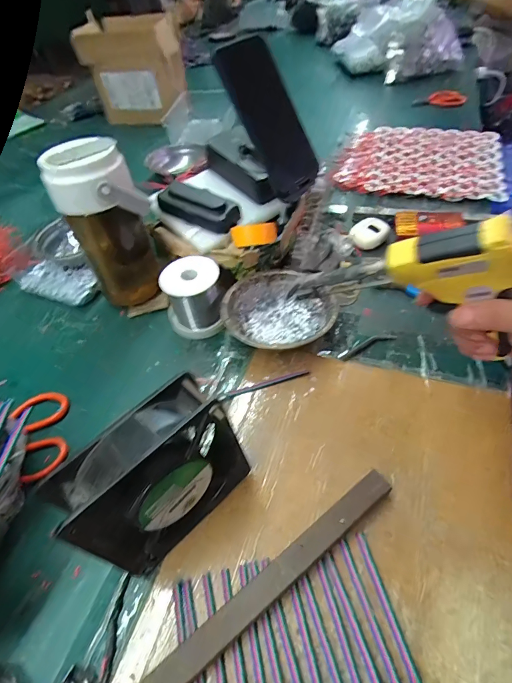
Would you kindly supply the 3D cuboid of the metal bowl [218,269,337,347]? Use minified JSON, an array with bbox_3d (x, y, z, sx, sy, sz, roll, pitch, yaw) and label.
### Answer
[{"bbox_3d":[0.026,-0.028,0.431,0.121,0.040,0.119,-3,50,3],"label":"metal bowl"}]

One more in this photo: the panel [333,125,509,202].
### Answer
[{"bbox_3d":[0.284,-0.318,0.646,0.262,0.025,0.196,13,52,16],"label":"panel"}]

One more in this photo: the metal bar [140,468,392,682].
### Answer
[{"bbox_3d":[0.019,0.171,0.275,0.212,0.018,0.020,-32,54,-20],"label":"metal bar"}]

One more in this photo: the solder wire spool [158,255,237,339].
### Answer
[{"bbox_3d":[-0.072,-0.057,0.451,0.079,0.067,0.082,7,51,12],"label":"solder wire spool"}]

